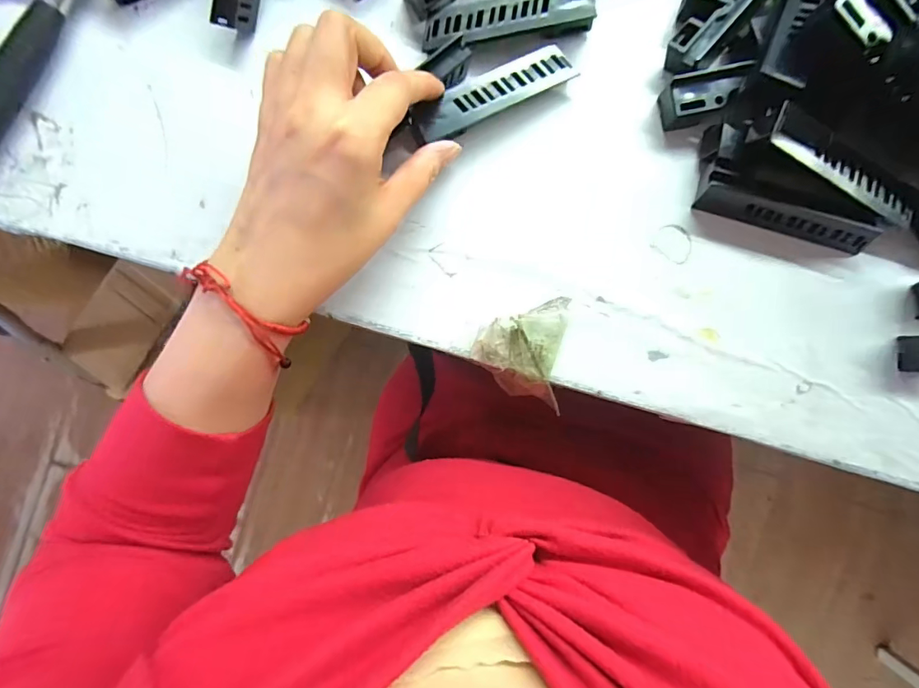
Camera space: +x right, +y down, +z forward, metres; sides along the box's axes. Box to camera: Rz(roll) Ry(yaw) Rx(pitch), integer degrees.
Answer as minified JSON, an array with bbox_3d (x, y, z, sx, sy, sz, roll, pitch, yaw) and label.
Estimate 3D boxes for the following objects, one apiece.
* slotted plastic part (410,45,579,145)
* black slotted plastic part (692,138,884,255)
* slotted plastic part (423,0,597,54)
[{"bbox_3d":[0.018,-0.141,0.267,0.098,0.009,0.023,-27,92,-5],"label":"slotted plastic part"},{"bbox_3d":[0.182,-0.079,0.256,0.096,0.028,0.033,20,89,2],"label":"black slotted plastic part"},{"bbox_3d":[0.027,-0.186,0.268,0.096,0.014,0.025,-9,88,1],"label":"slotted plastic part"}]

